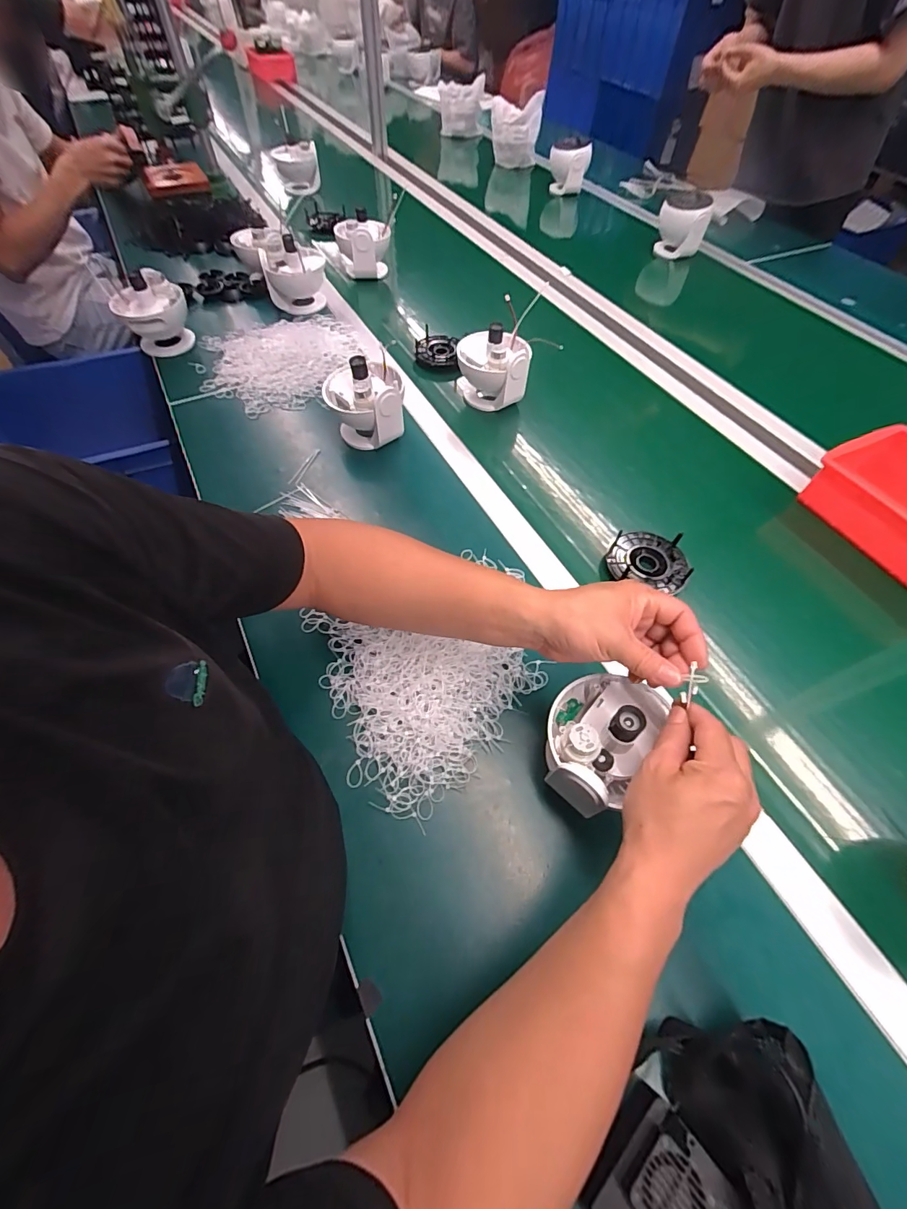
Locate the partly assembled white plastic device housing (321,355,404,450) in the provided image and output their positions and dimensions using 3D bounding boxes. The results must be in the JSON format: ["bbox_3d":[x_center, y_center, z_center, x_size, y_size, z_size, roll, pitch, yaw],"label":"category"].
[{"bbox_3d":[-0.131,-0.299,0.665,0.106,0.117,0.109,-13,59,-9],"label":"partly assembled white plastic device housing"}]

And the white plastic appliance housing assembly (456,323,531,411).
[{"bbox_3d":[0.067,-0.407,0.751,0.113,0.115,0.131,6,58,3],"label":"white plastic appliance housing assembly"}]

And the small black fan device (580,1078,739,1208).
[{"bbox_3d":[0.131,0.374,0.276,0.078,0.039,0.075,-36,66,-21],"label":"small black fan device"}]

